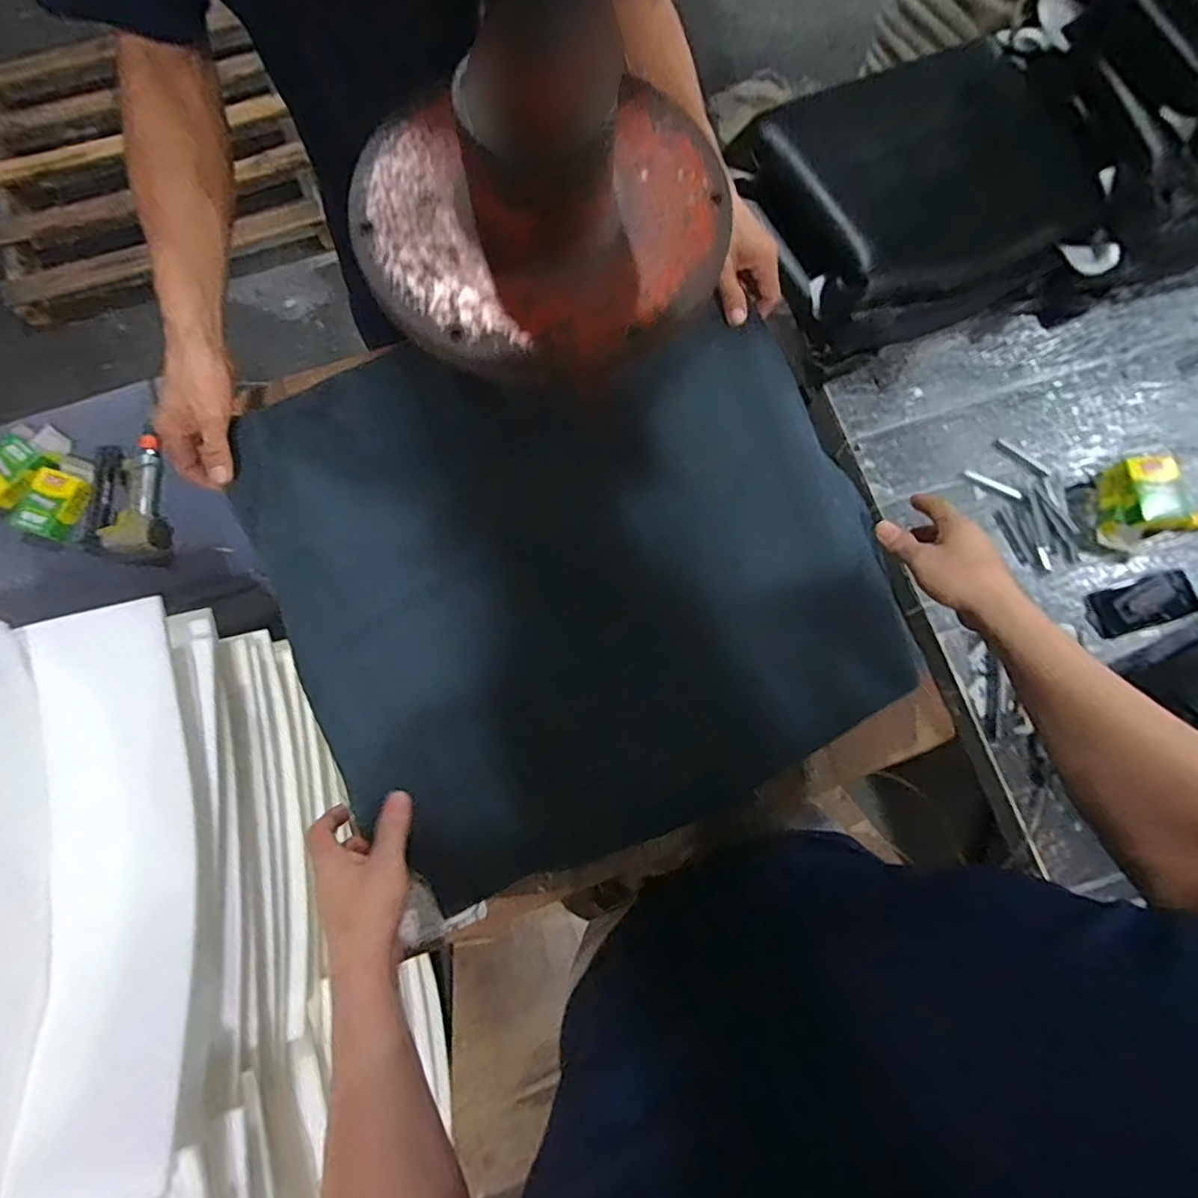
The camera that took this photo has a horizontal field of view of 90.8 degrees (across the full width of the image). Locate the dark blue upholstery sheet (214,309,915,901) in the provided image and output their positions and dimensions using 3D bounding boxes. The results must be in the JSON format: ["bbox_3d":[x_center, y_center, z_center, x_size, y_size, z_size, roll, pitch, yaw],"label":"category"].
[{"bbox_3d":[-0.018,-0.032,0.628,0.570,0.108,0.540,-25,79,-7],"label":"dark blue upholstery sheet"}]

